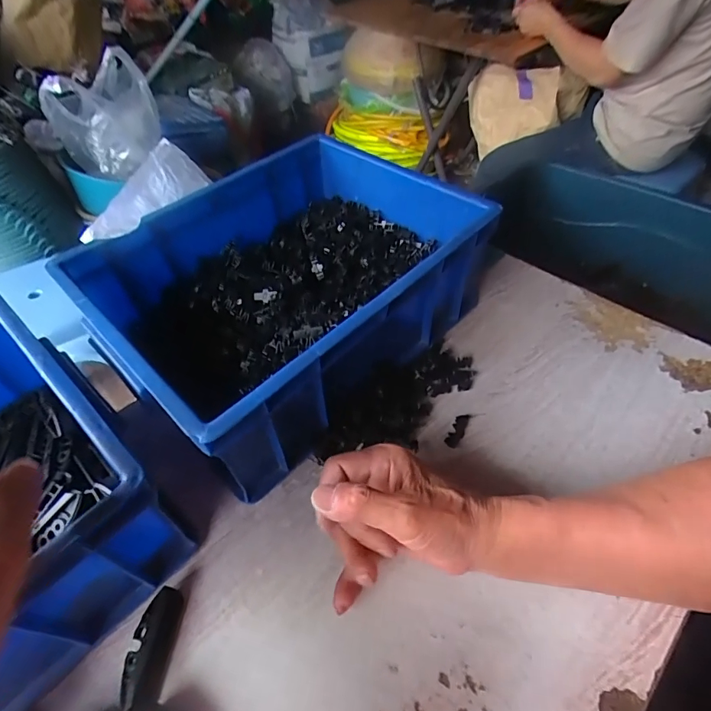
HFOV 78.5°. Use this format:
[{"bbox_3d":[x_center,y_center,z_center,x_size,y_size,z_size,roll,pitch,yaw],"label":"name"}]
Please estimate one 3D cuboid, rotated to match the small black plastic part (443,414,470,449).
[{"bbox_3d":[0.093,0.067,0.396,0.012,0.004,0.039,23,55,21],"label":"small black plastic part"}]

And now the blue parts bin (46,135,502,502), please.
[{"bbox_3d":[-0.071,-0.074,0.446,0.326,0.127,0.282,-38,57,-25],"label":"blue parts bin"}]

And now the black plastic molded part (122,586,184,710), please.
[{"bbox_3d":[-0.140,0.198,0.297,0.023,0.017,0.070,-2,50,2],"label":"black plastic molded part"}]

